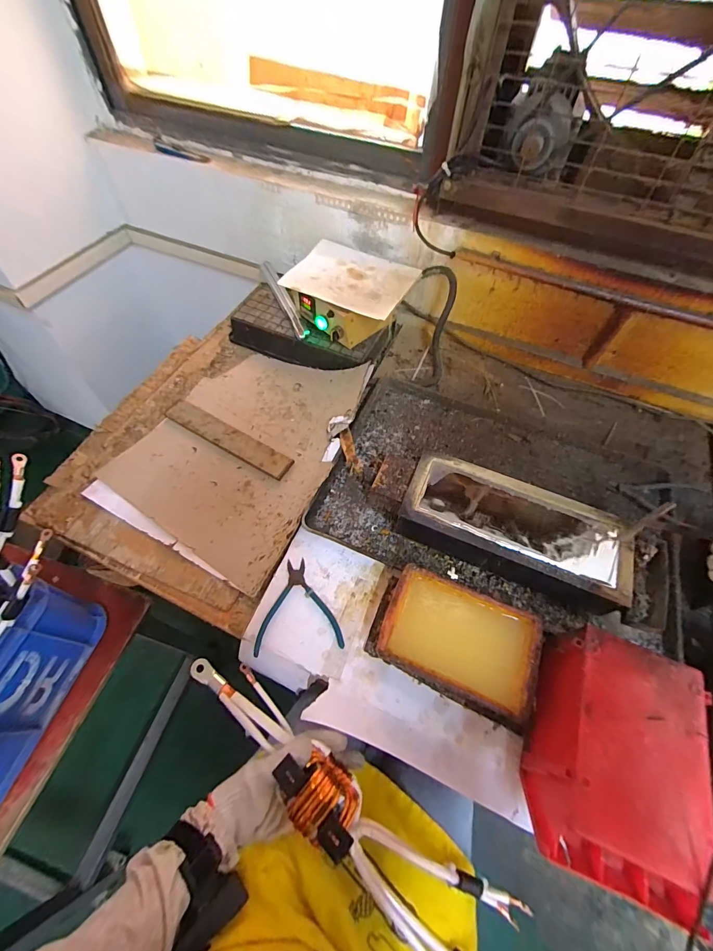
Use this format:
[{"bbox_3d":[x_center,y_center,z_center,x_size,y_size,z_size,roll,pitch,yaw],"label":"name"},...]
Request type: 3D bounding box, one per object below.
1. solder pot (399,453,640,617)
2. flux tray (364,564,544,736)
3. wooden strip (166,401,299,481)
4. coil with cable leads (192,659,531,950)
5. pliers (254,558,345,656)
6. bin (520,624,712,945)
[{"bbox_3d":[0.243,0.090,0.591,0.340,0.095,0.163,19,59,9],"label":"solder pot"},{"bbox_3d":[0.136,0.230,0.515,0.222,0.066,0.137,20,60,10],"label":"flux tray"},{"bbox_3d":[-0.261,-0.076,0.745,0.296,0.016,0.050,27,61,14],"label":"wooden strip"},{"bbox_3d":[-0.009,0.378,0.422,0.481,0.112,0.100,41,65,12],"label":"coil with cable leads"},{"bbox_3d":[-0.089,0.195,0.563,0.125,0.008,0.134,-4,59,-5],"label":"pliers"},{"bbox_3d":[0.293,0.326,0.433,0.155,0.113,0.234,22,60,10],"label":"bin"}]

